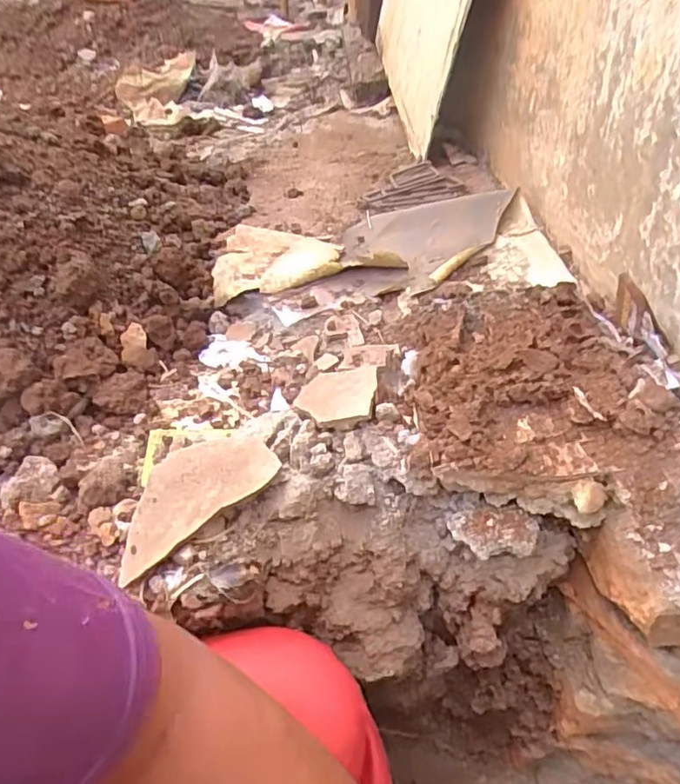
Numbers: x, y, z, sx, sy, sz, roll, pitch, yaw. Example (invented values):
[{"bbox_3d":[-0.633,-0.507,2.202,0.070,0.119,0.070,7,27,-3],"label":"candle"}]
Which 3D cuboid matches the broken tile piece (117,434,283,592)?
[{"bbox_3d":[-0.110,0.072,0.416,0.124,0.005,0.069,-35,51,-15],"label":"broken tile piece"}]

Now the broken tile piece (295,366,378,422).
[{"bbox_3d":[-0.004,0.002,0.477,0.077,0.006,0.060,-8,38,32],"label":"broken tile piece"}]

